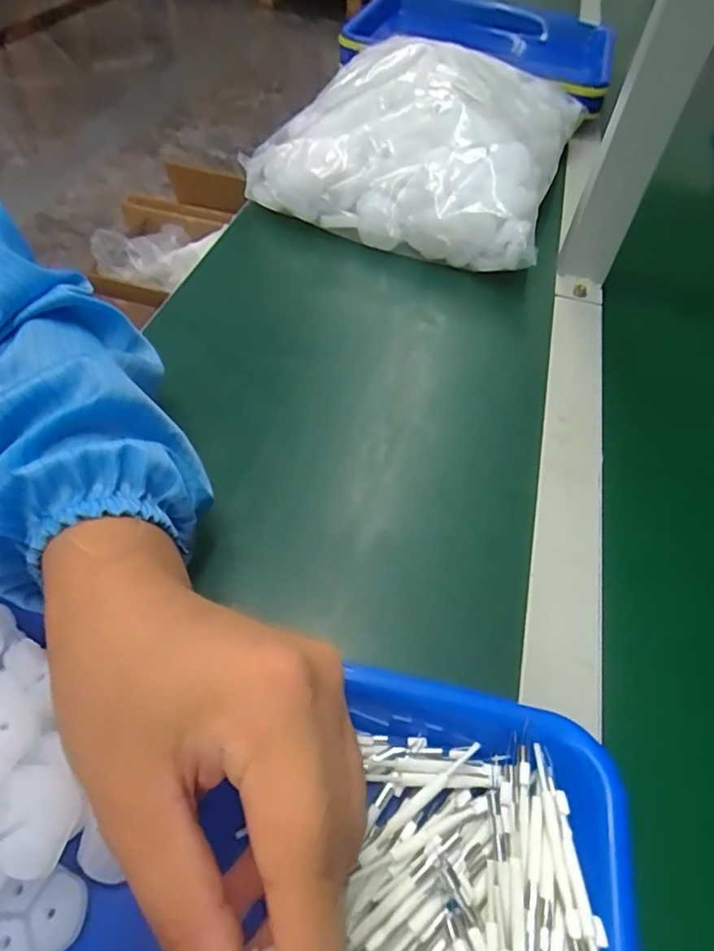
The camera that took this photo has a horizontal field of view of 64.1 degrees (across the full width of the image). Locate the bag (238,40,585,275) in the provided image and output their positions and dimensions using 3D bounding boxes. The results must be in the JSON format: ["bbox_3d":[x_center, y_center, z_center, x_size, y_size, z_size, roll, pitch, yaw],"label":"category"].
[{"bbox_3d":[0.071,-0.338,0.570,0.266,0.116,0.315,20,53,10],"label":"bag"}]

